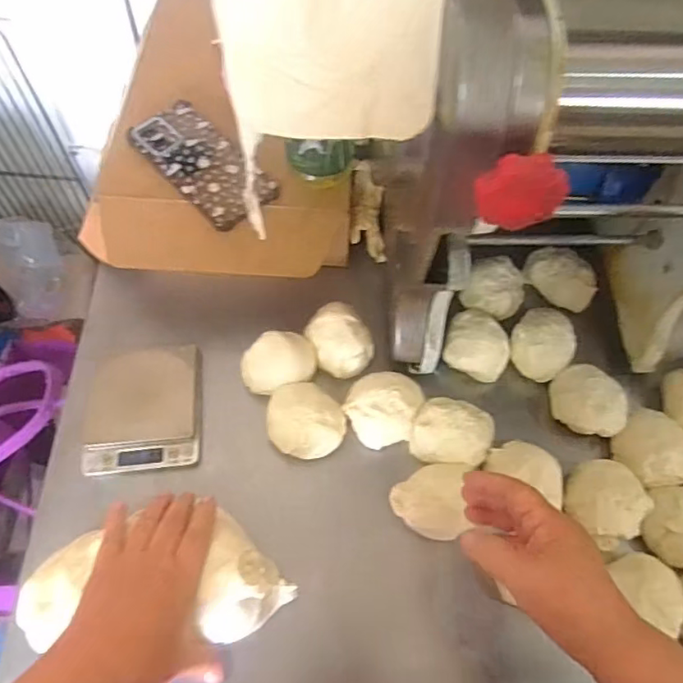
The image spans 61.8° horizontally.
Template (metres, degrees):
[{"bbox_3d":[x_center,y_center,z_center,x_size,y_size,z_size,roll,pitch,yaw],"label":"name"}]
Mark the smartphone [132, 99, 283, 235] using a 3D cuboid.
[{"bbox_3d":[-0.142,-0.185,0.586,0.076,0.014,0.162,-37,68,-20],"label":"smartphone"}]

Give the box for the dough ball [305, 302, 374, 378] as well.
[{"bbox_3d":[-0.001,-0.004,0.576,0.059,0.037,0.074,-21,64,-13],"label":"dough ball"}]

